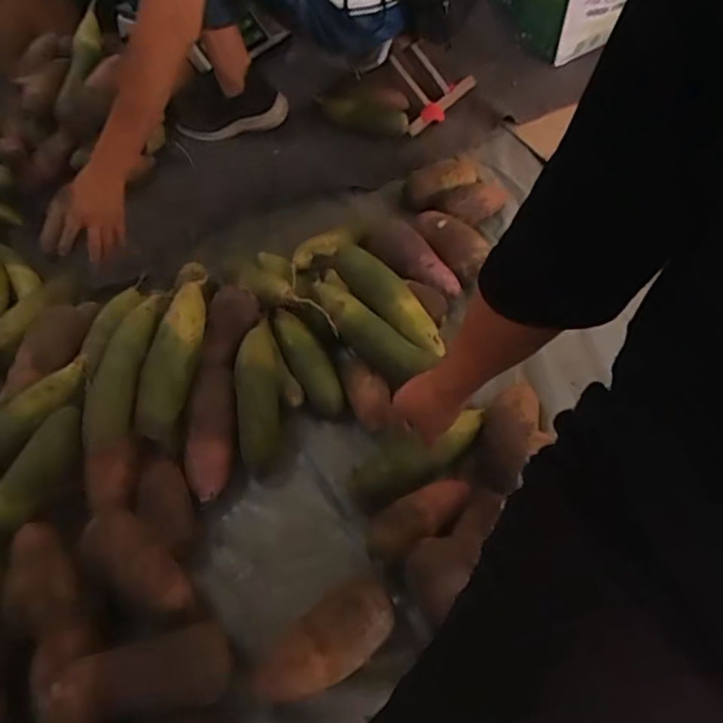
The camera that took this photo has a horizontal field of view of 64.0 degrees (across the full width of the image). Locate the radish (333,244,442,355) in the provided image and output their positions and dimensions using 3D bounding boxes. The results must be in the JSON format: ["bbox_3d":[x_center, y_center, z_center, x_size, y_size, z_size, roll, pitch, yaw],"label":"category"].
[{"bbox_3d":[0.033,-0.092,0.804,0.071,0.051,0.213,-26,58,-16],"label":"radish"}]

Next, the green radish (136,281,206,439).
[{"bbox_3d":[-0.242,-0.011,0.737,0.056,0.052,0.212,7,69,7],"label":"green radish"}]

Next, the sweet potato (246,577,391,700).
[{"bbox_3d":[-0.036,0.286,0.588,0.155,0.059,0.071,-33,60,-20],"label":"sweet potato"}]

